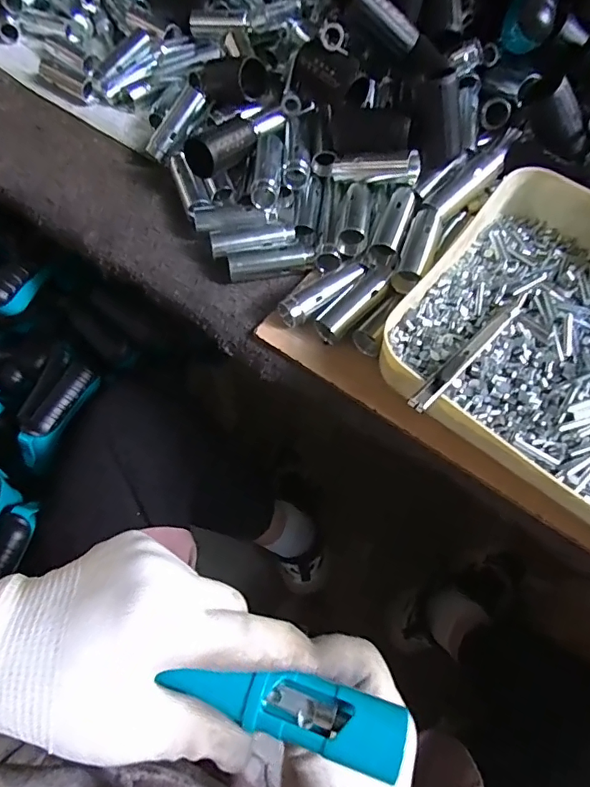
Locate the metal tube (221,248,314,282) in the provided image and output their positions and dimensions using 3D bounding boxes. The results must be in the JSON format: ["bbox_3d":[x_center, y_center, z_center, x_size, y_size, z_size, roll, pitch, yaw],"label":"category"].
[{"bbox_3d":[-0.020,-0.104,0.387,0.067,0.015,0.014,-8,63,-5],"label":"metal tube"}]

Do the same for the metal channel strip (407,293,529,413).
[{"bbox_3d":[0.116,-0.031,0.308,0.010,0.007,0.143,40,57,18],"label":"metal channel strip"}]

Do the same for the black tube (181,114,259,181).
[{"bbox_3d":[-0.062,-0.211,0.411,0.030,0.034,0.064,37,68,16],"label":"black tube"}]

